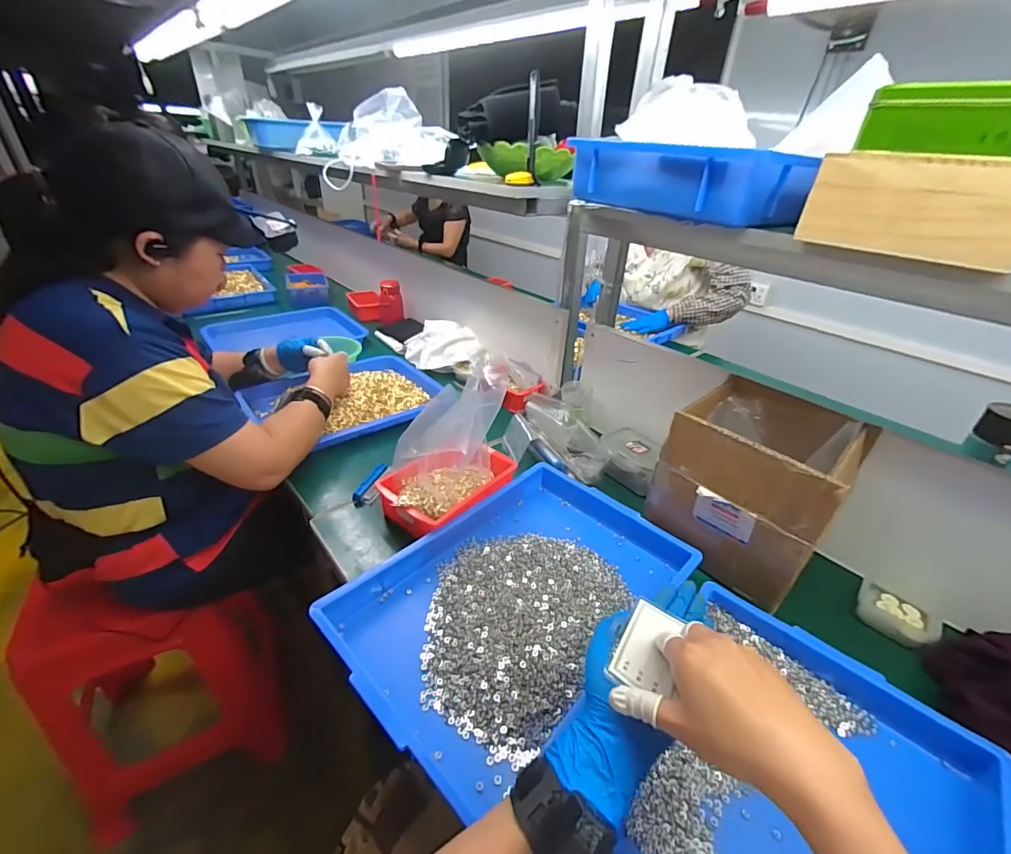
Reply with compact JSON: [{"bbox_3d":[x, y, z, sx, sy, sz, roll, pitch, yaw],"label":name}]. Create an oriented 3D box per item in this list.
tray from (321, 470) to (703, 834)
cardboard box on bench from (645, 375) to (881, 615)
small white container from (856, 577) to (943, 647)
[{"bbox_3d":[0.021,0.215,0.570,0.435,0.054,0.290,-25,43,-37],"label":"tray"},{"bbox_3d":[0.351,0.077,0.629,0.195,0.203,0.208,-25,43,-37],"label":"cardboard box on bench"},{"bbox_3d":[0.516,0.247,0.582,0.063,0.033,0.084,-25,42,-37],"label":"small white container"}]

